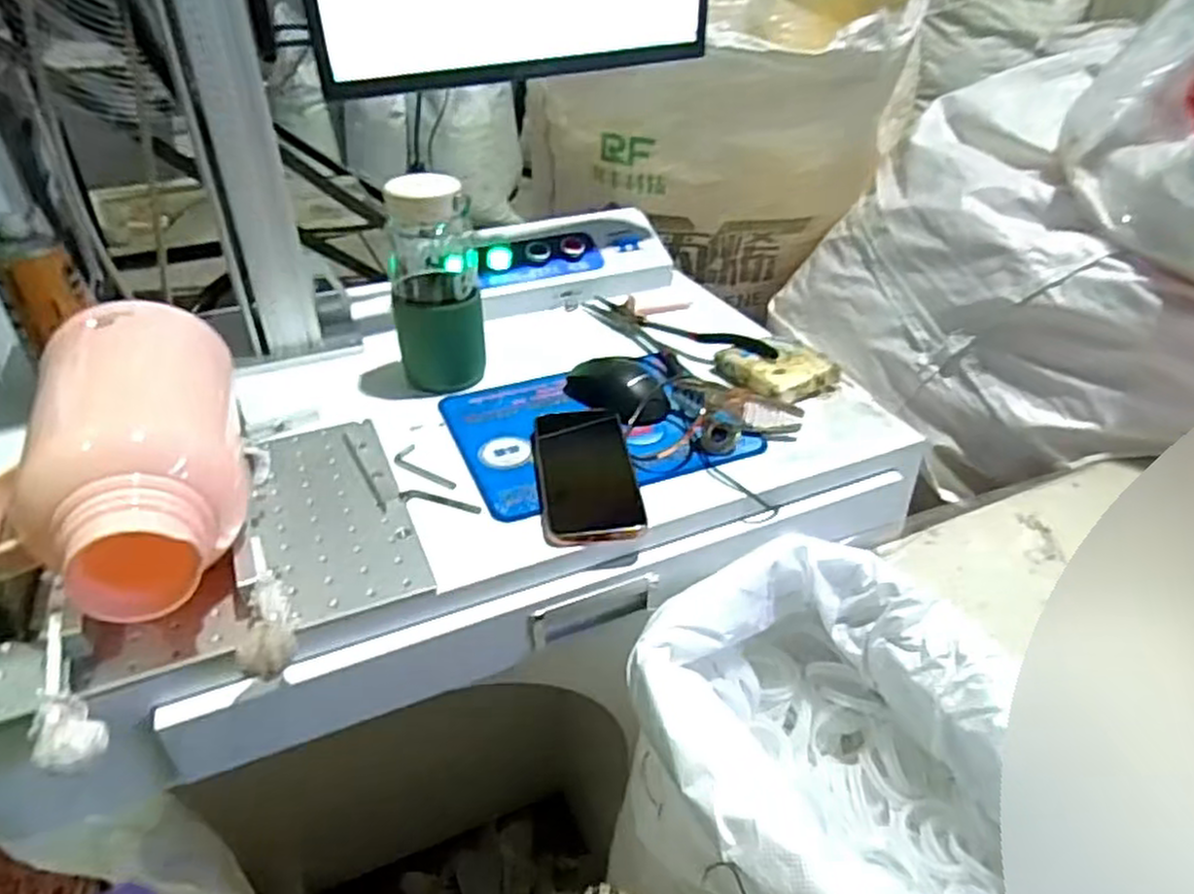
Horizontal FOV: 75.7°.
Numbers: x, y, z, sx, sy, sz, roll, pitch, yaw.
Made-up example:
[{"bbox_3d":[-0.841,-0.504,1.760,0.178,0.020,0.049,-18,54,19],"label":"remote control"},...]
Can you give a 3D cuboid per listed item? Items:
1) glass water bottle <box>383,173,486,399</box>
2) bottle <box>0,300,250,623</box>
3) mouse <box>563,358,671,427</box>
[{"bbox_3d":[-0.154,-0.152,0.734,0.084,0.190,0.067,-8,35,-9],"label":"glass water bottle"},{"bbox_3d":[-0.330,0.011,0.521,0.157,0.123,0.243,-14,37,-17],"label":"bottle"},{"bbox_3d":[0.018,-0.060,0.757,0.072,0.033,0.111,-30,44,-35],"label":"mouse"}]

